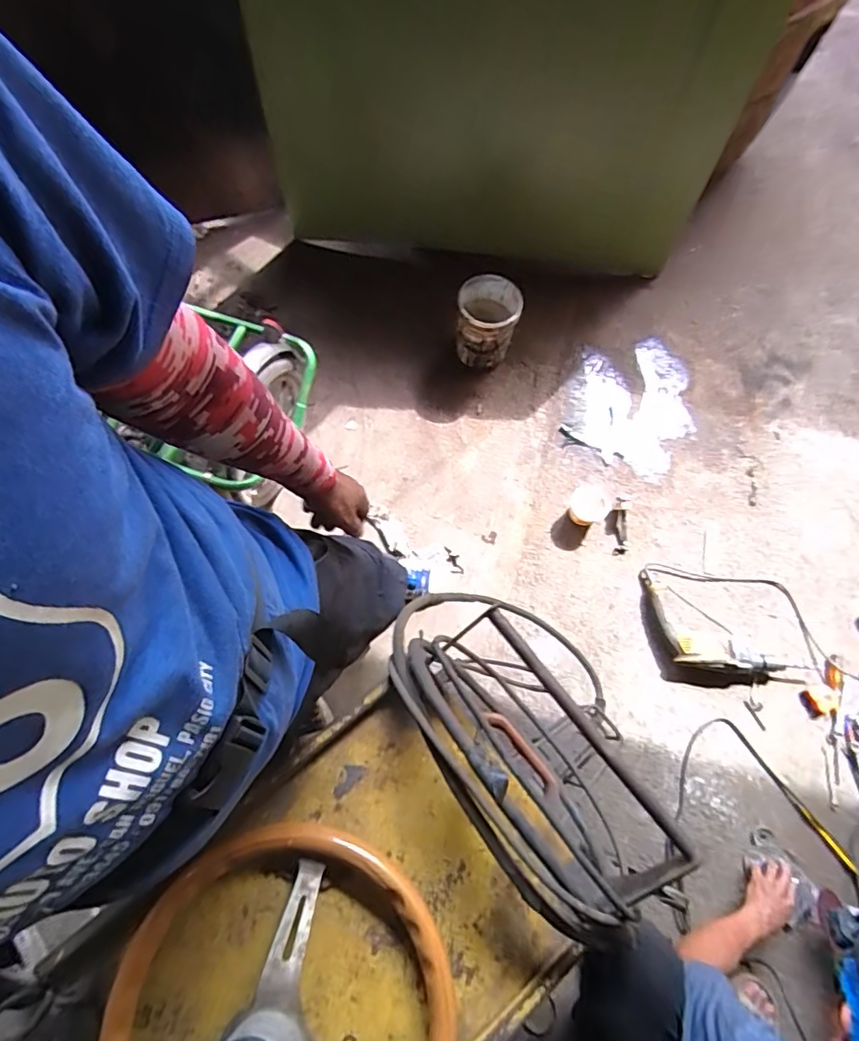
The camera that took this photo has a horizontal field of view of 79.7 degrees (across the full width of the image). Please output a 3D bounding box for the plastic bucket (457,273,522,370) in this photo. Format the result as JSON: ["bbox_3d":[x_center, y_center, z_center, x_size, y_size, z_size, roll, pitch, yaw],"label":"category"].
[{"bbox_3d":[0.164,-0.559,1.480,0.162,0.230,0.155,0,72,0],"label":"plastic bucket"}]

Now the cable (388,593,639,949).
[{"bbox_3d":[0.112,0.271,0.618,0.198,0.095,0.415,-30,75,-9],"label":"cable"}]

